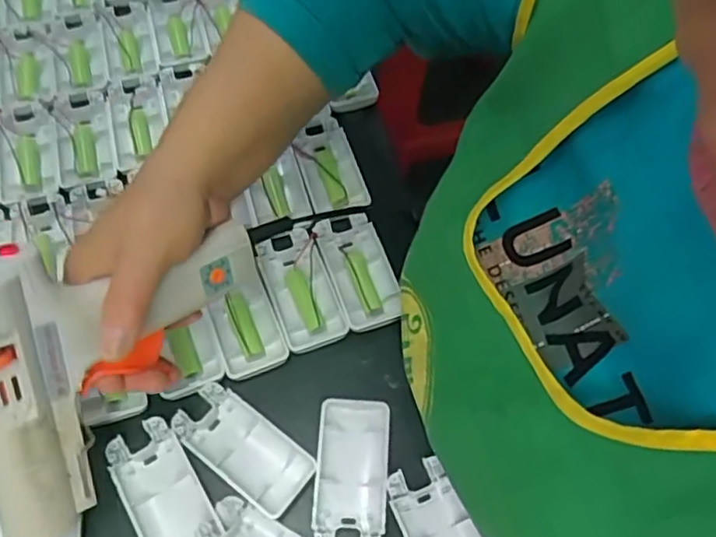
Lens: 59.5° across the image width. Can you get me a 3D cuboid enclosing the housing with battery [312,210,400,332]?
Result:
[{"bbox_3d":[0.002,0.000,0.471,0.046,0.011,0.093,-17,65,-10],"label":"housing with battery"}]

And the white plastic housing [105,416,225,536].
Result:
[{"bbox_3d":[-0.122,0.143,0.396,0.047,0.015,0.091,-30,68,-16],"label":"white plastic housing"}]

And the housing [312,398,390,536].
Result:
[{"bbox_3d":[-0.004,0.133,0.407,0.045,0.011,0.095,3,63,0],"label":"housing"}]

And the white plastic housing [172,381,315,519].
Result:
[{"bbox_3d":[-0.075,0.117,0.411,0.092,0.012,0.045,36,67,15],"label":"white plastic housing"}]

